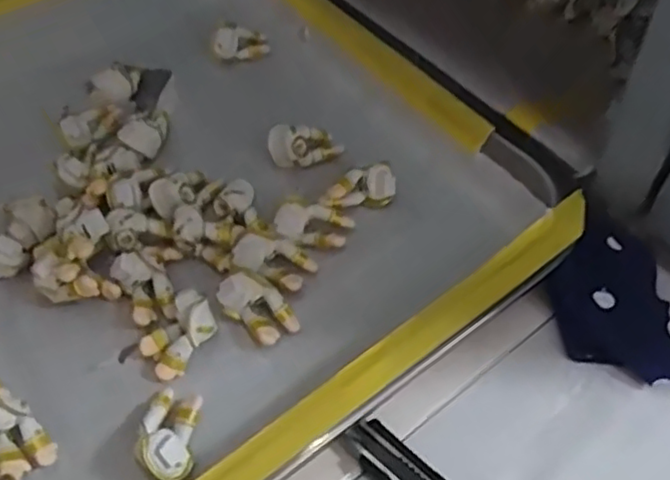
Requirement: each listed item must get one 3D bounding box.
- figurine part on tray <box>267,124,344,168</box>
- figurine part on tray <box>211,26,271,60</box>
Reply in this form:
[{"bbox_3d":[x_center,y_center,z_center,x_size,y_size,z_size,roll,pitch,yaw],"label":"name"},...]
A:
[{"bbox_3d":[-0.013,-0.041,0.294,0.030,0.024,0.011,-21,54,-10],"label":"figurine part on tray"},{"bbox_3d":[-0.048,-0.102,0.344,0.032,0.014,0.008,-12,46,-41],"label":"figurine part on tray"}]

